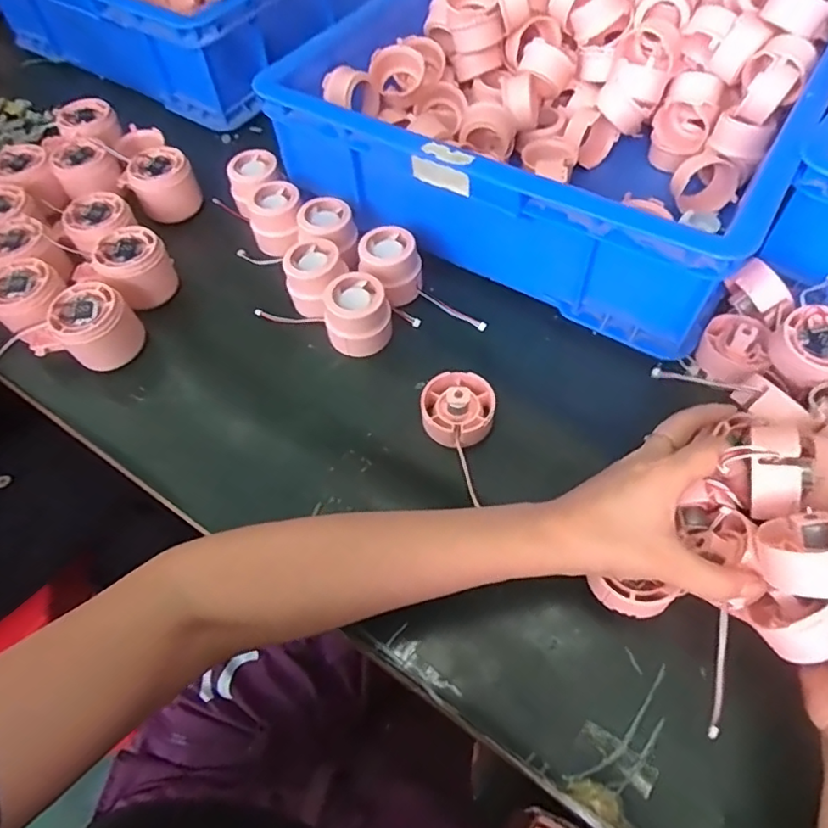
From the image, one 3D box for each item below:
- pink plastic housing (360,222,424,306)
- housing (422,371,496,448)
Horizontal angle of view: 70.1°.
[{"bbox_3d":[-0.020,-0.127,0.517,0.051,0.048,0.056,-7,58,-1],"label":"pink plastic housing"},{"bbox_3d":[0.033,-0.004,0.451,0.054,0.034,0.056,-2,58,3],"label":"housing"}]

